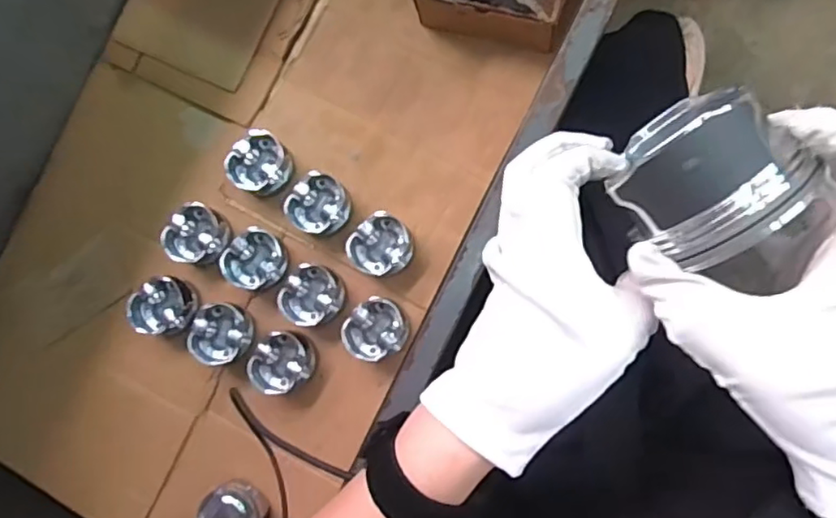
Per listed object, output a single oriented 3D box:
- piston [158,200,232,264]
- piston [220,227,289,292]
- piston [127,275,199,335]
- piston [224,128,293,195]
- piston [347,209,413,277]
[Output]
[{"bbox_3d":[-0.318,-0.033,0.884,0.083,0.056,0.085,-1,87,9],"label":"piston"},{"bbox_3d":[-0.234,0.002,0.867,0.086,0.058,0.081,-1,87,9],"label":"piston"},{"bbox_3d":[-0.370,0.069,0.892,0.088,0.054,0.084,-4,86,8],"label":"piston"},{"bbox_3d":[-0.224,-0.136,0.879,0.083,0.058,0.085,-1,87,9],"label":"piston"},{"bbox_3d":[-0.051,-0.017,0.849,0.085,0.055,0.079,-1,87,9],"label":"piston"}]

